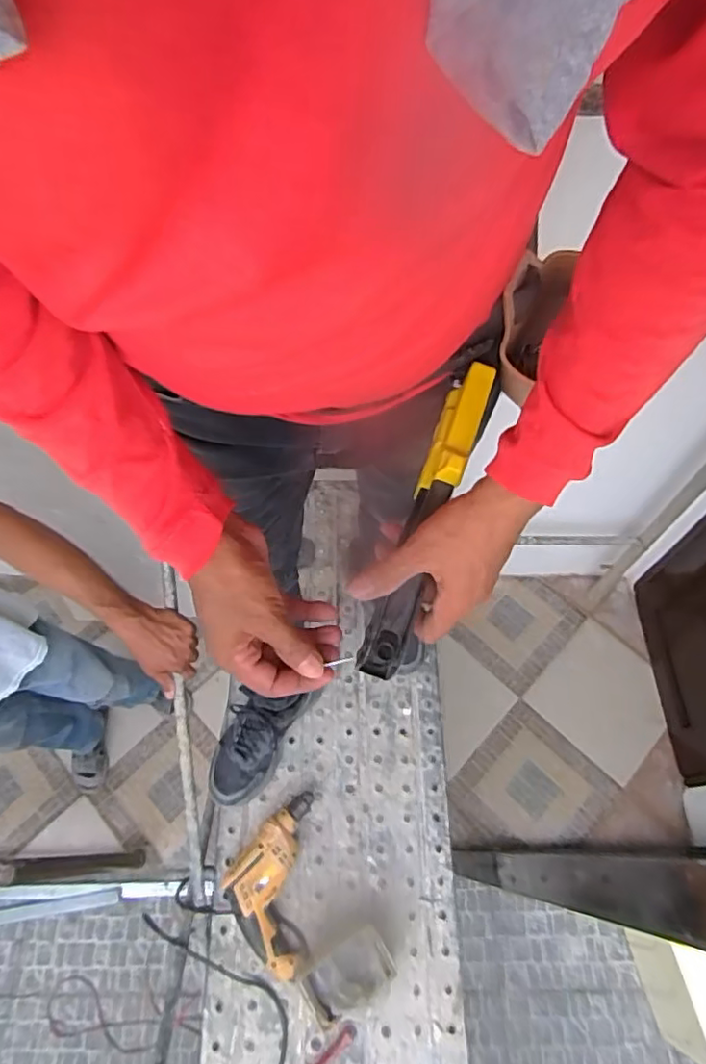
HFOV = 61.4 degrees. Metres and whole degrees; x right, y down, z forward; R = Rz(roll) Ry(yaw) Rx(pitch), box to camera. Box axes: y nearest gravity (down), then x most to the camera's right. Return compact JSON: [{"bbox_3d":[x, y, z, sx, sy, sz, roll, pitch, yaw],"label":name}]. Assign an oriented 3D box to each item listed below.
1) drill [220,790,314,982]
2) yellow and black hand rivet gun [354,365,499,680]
[{"bbox_3d":[-0.142,0.579,0.988,0.135,0.067,0.267,0,62,2],"label":"drill"},{"bbox_3d":[0.057,-0.015,0.448,0.033,0.043,0.251,18,77,9],"label":"yellow and black hand rivet gun"}]

